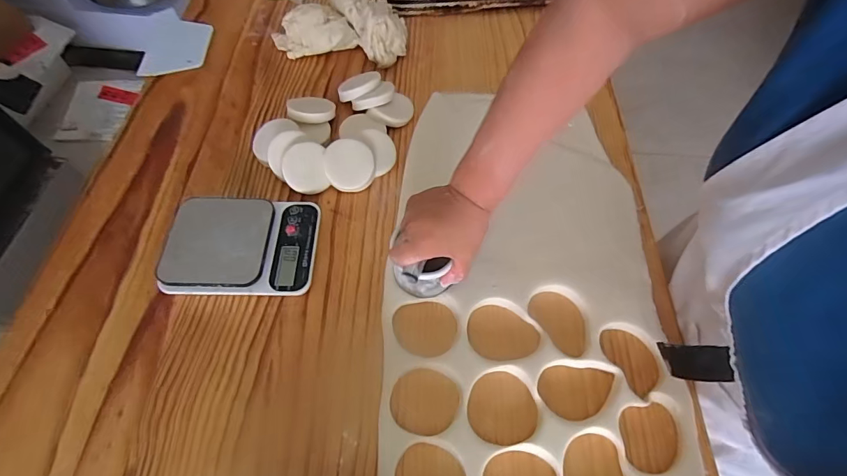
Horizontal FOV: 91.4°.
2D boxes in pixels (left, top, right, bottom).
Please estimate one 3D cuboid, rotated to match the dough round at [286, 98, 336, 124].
[{"bbox_3d":[-0.173,-0.200,0.641,0.071,0.011,0.067,4,45,-17],"label":"dough round"}]

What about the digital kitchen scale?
[{"bbox_3d":[-0.224,0.007,0.520,0.171,0.038,0.137,-1,61,-3],"label":"digital kitchen scale"}]

